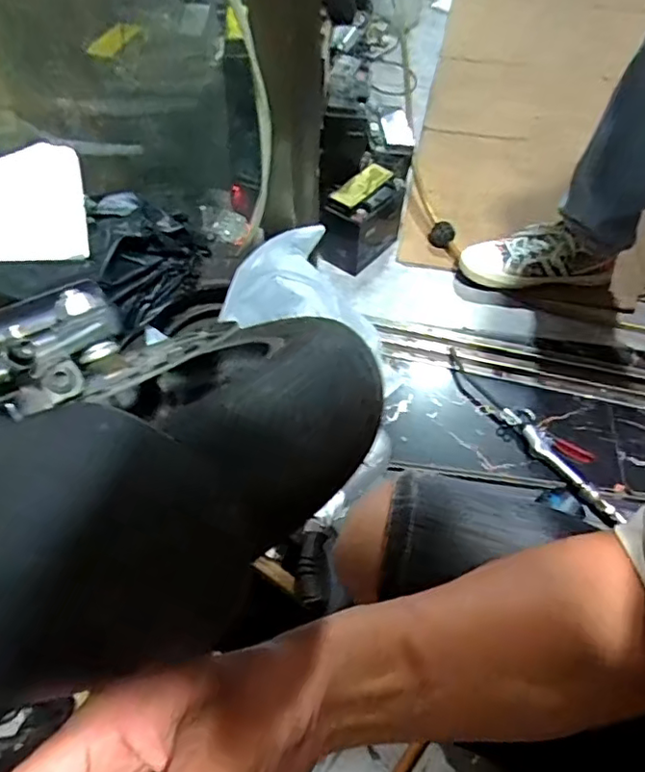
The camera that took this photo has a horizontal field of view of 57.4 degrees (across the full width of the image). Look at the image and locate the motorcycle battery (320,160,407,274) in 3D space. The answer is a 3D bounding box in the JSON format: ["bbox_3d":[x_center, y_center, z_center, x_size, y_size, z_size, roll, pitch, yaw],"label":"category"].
[{"bbox_3d":[0.073,-0.288,1.022,0.076,0.134,0.148,33,59,21],"label":"motorcycle battery"}]

